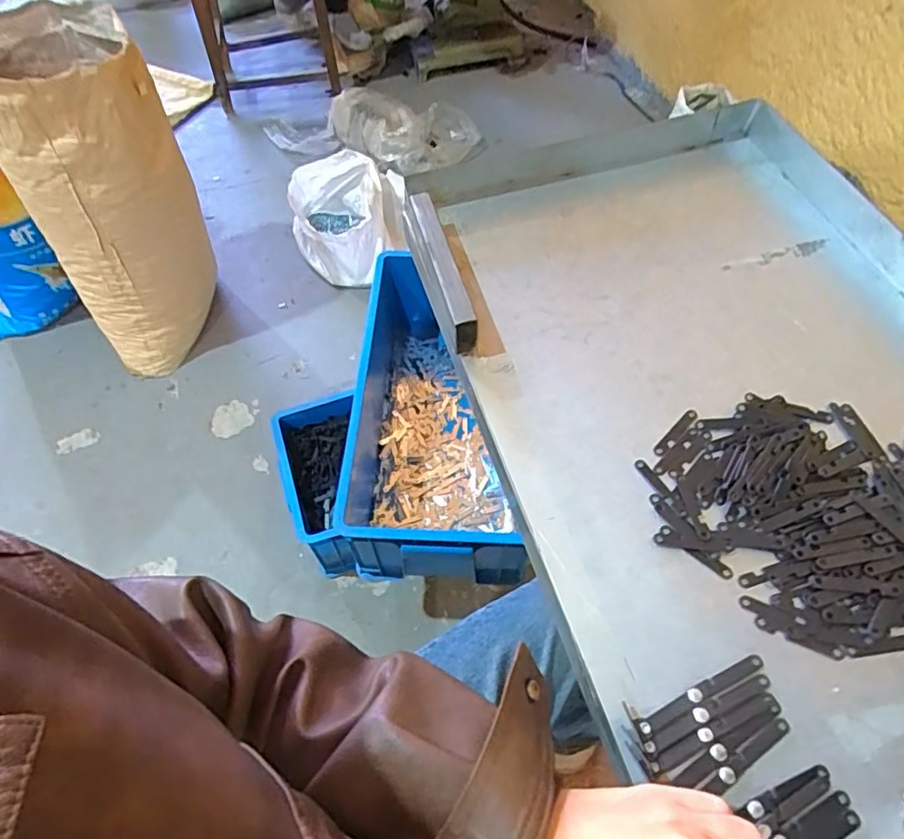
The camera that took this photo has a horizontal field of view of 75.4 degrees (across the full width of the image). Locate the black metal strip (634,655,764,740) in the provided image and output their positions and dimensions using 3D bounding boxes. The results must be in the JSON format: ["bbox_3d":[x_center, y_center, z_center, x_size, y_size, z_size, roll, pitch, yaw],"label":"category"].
[{"bbox_3d":[0.147,0.162,0.346,0.089,0.004,0.010,-22,58,-13],"label":"black metal strip"}]

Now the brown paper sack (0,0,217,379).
[{"bbox_3d":[-0.768,-0.507,1.331,0.327,0.645,0.402,-28,61,-16],"label":"brown paper sack"}]

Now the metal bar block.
[{"bbox_3d":[-0.009,-0.135,0.521,0.021,0.047,0.165,-12,57,-7],"label":"metal bar block"}]

